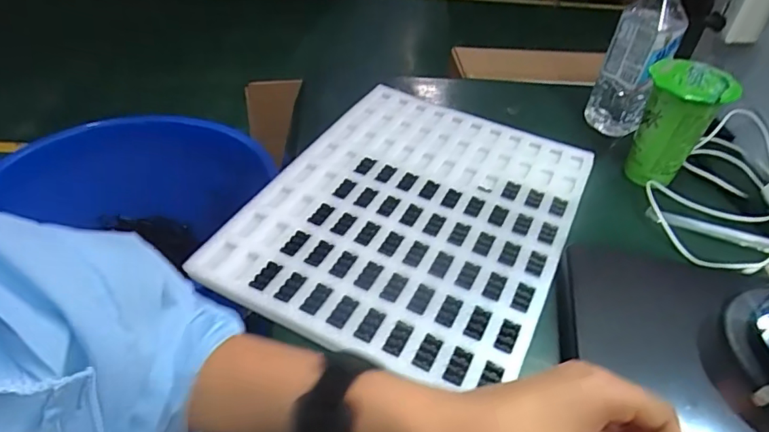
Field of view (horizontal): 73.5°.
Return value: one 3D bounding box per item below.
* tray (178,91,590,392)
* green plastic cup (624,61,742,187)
[{"bbox_3d":[0.038,-0.016,0.531,0.291,0.012,0.378,22,44,18],"label":"tray"},{"bbox_3d":[0.316,-0.098,0.570,0.078,0.122,0.078,3,41,-3],"label":"green plastic cup"}]

